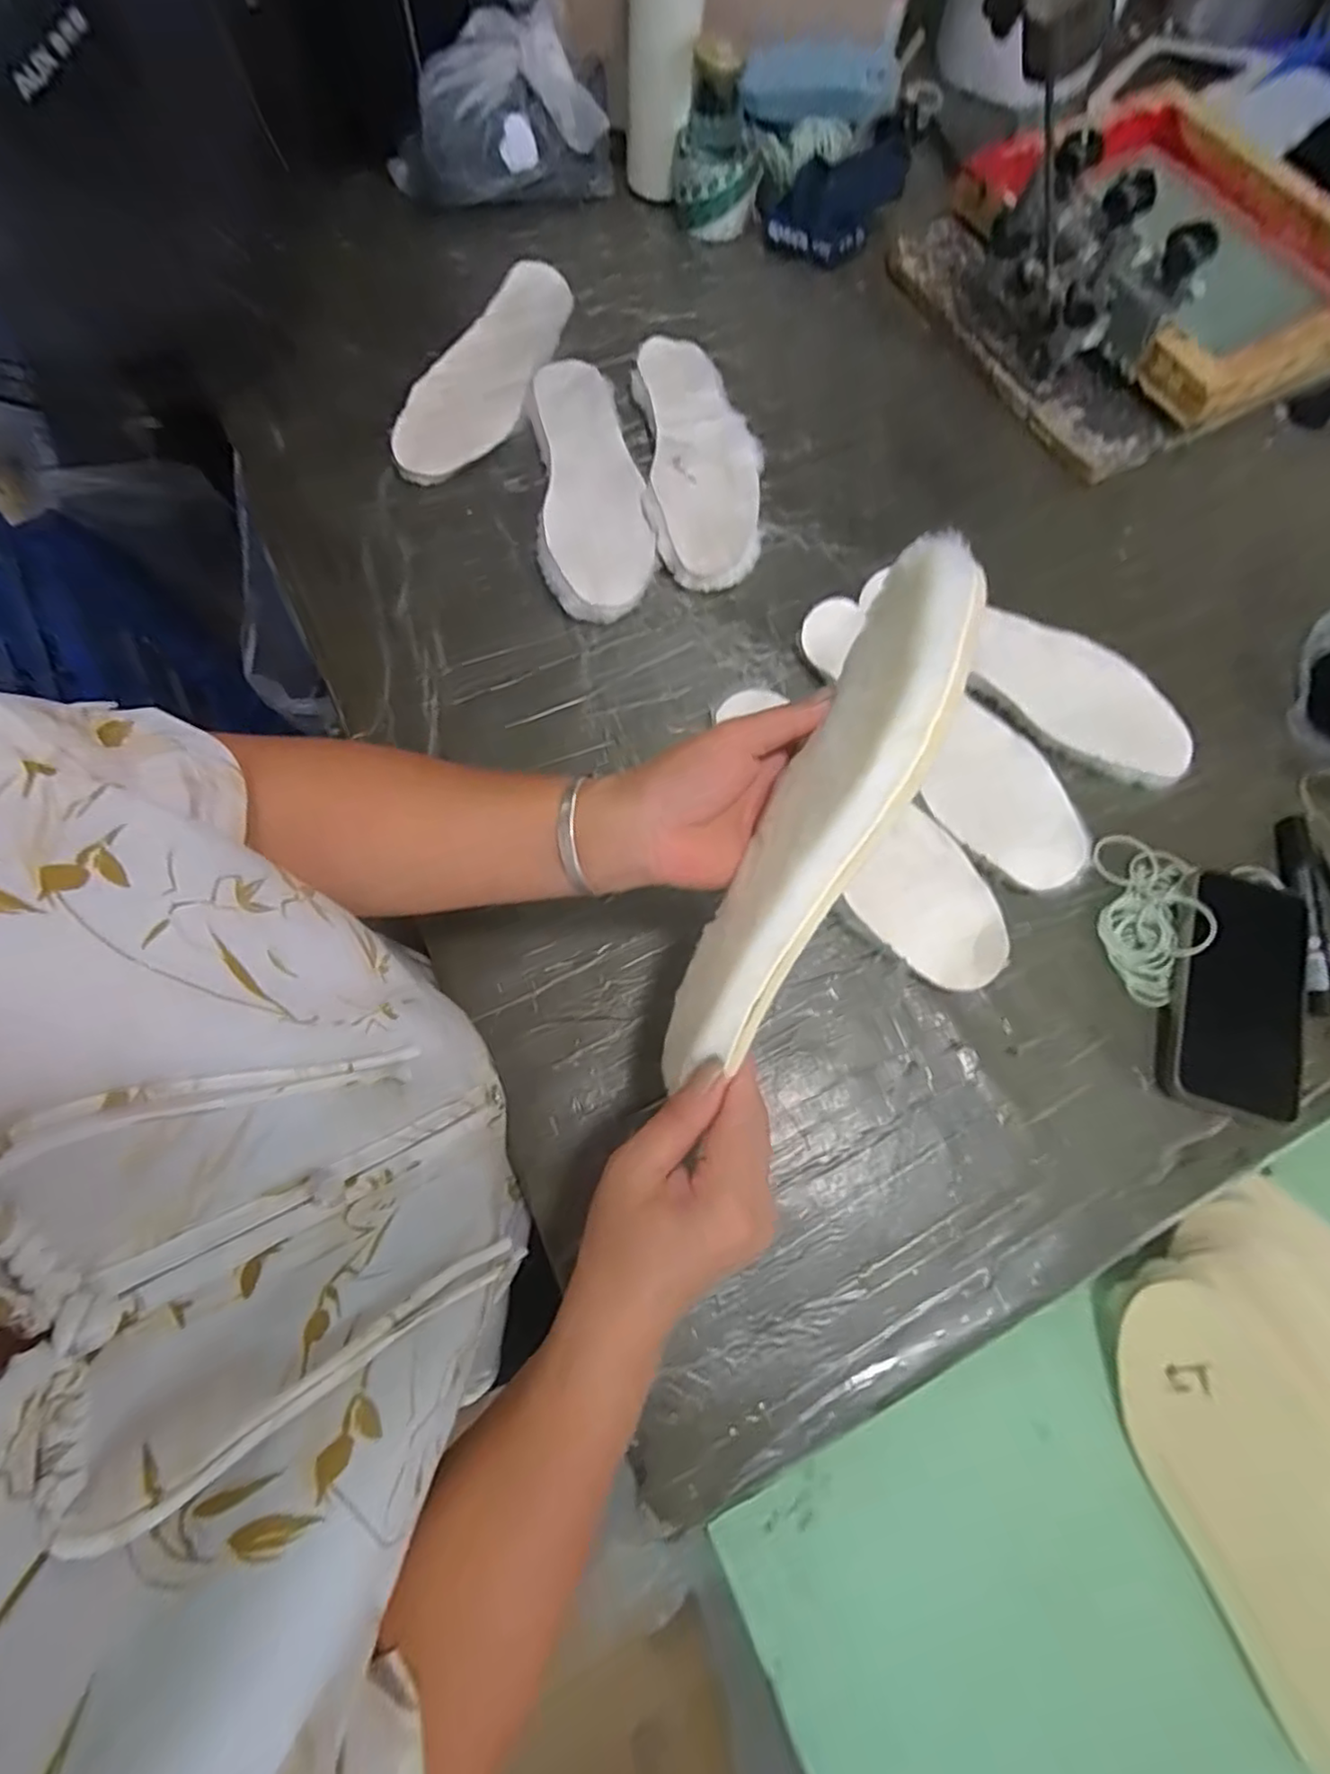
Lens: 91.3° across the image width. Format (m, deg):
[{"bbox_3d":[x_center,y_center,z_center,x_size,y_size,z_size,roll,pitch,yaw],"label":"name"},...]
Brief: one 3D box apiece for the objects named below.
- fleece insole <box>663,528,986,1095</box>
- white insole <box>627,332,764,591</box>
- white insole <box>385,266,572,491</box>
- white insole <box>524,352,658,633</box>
[{"bbox_3d":[0.062,-0.027,0.291,0.020,0.076,0.253,21,104,-24],"label":"fleece insole"},{"bbox_3d":[0.031,-0.385,0.578,0.102,0.025,0.268,-5,72,-2],"label":"white insole"},{"bbox_3d":[-0.159,-0.478,0.602,0.092,0.025,0.269,19,72,6],"label":"white insole"},{"bbox_3d":[-0.068,-0.346,0.559,0.092,0.025,0.262,-9,72,-4],"label":"white insole"}]

